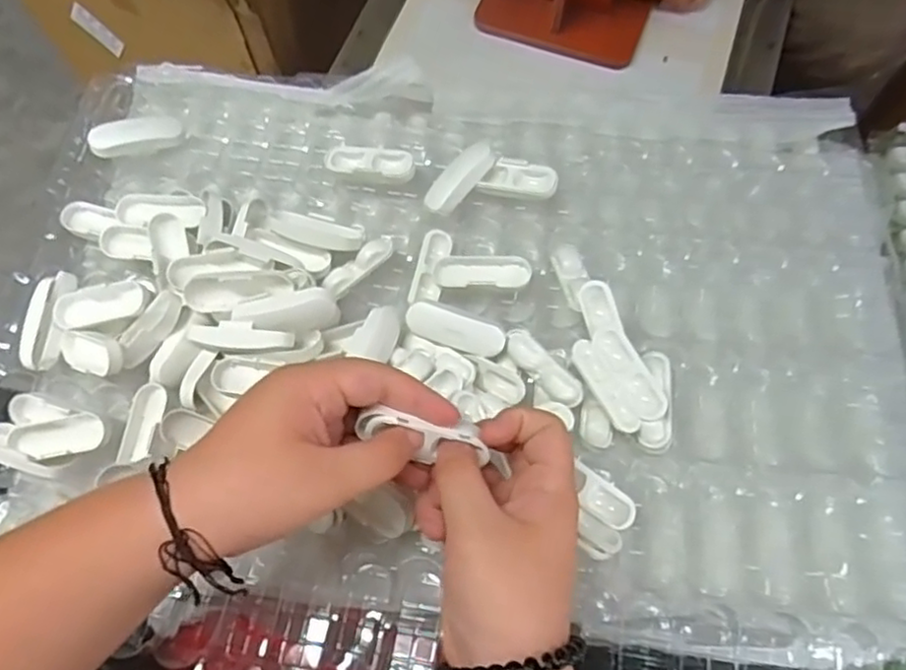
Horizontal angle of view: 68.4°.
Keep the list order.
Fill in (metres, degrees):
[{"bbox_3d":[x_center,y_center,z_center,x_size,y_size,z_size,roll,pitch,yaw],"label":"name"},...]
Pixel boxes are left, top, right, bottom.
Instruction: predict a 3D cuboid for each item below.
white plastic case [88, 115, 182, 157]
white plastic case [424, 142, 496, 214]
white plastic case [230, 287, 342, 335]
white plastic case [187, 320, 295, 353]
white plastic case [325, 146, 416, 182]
[{"bbox_3d":[-0.237,-0.150,0.497,0.064,0.014,0.018,-22,68,-21],"label":"white plastic case"},{"bbox_3d":[0.005,-0.113,0.478,0.059,0.010,0.024,-46,72,4],"label":"white plastic case"},{"bbox_3d":[-0.103,-0.014,0.418,0.064,0.019,0.024,-4,67,-14],"label":"white plastic case"},{"bbox_3d":[-0.132,0.001,0.413,0.063,0.017,0.014,1,67,2],"label":"white plastic case"},{"bbox_3d":[-0.060,-0.127,0.489,0.064,0.007,0.025,8,68,5],"label":"white plastic case"}]

